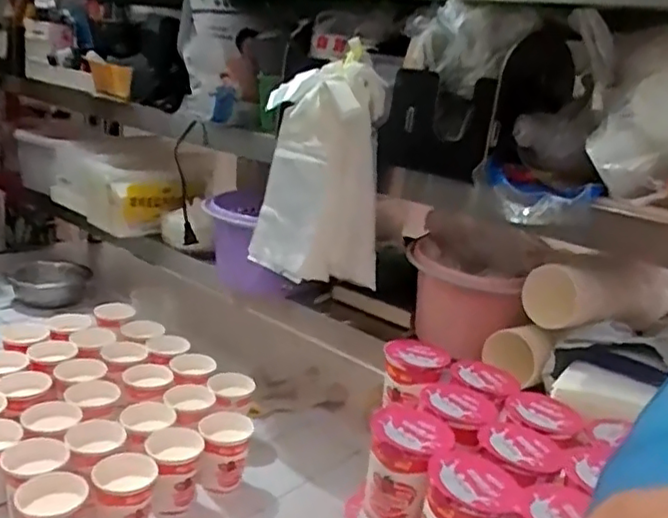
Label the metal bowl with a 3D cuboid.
[{"bbox_3d":[-0.593,0.045,1.328,0.157,0.055,0.169,2,18,-19],"label":"metal bowl"}]

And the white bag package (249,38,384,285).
[{"bbox_3d":[-0.016,-0.106,0.778,0.153,0.253,0.087,8,17,0],"label":"white bag package"}]

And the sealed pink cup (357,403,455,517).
[{"bbox_3d":[0.059,0.181,0.538,0.061,0.089,0.070,14,18,19],"label":"sealed pink cup"}]

